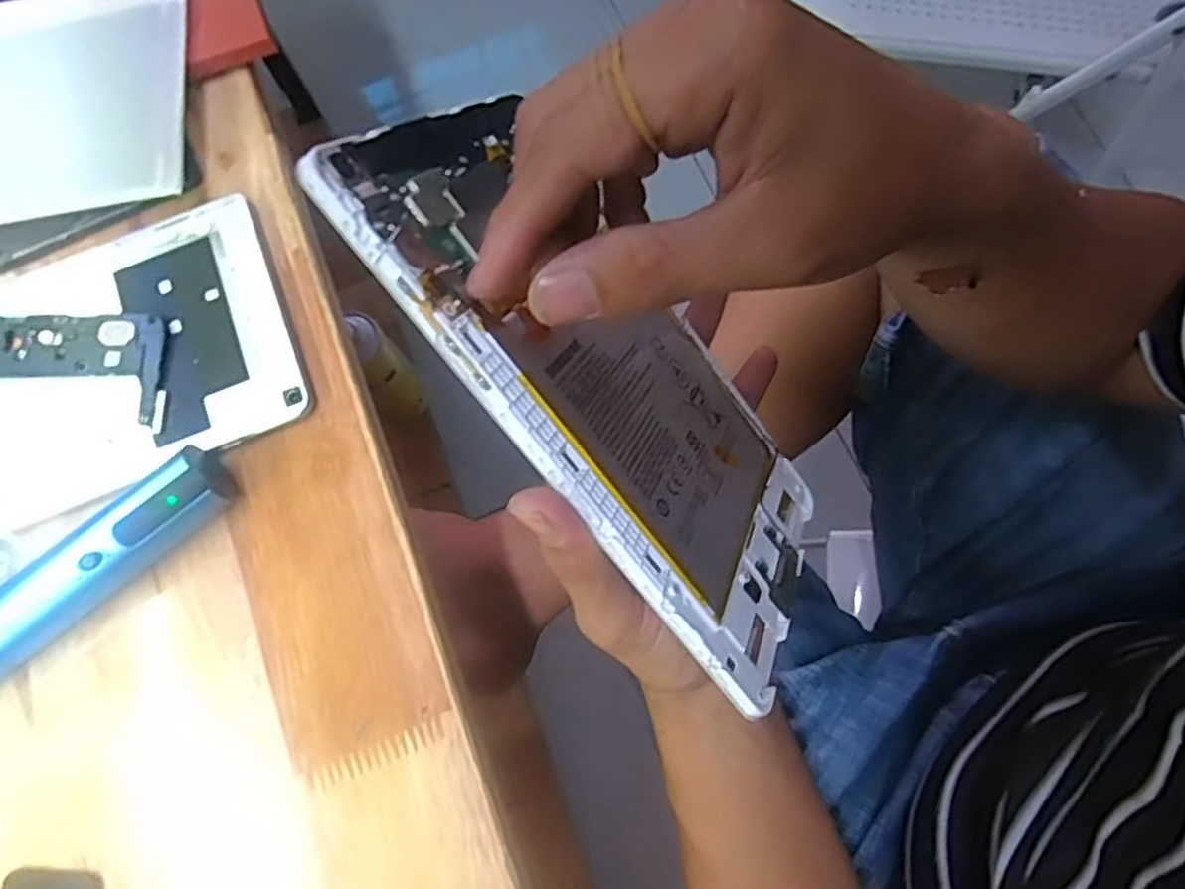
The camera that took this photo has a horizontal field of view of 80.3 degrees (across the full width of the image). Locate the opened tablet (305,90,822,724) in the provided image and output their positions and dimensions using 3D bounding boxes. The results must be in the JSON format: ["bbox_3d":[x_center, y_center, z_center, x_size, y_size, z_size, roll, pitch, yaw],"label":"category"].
[{"bbox_3d":[0.010,-0.022,0.234,0.202,0.005,0.111,50,39,-14],"label":"opened tablet"}]

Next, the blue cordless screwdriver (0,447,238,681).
[{"bbox_3d":[-0.217,0.059,0.291,0.148,0.028,0.031,-39,77,-6],"label":"blue cordless screwdriver"}]

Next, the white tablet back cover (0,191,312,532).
[{"bbox_3d":[-0.243,-0.037,0.329,0.200,0.008,0.130,-22,76,-2],"label":"white tablet back cover"}]

